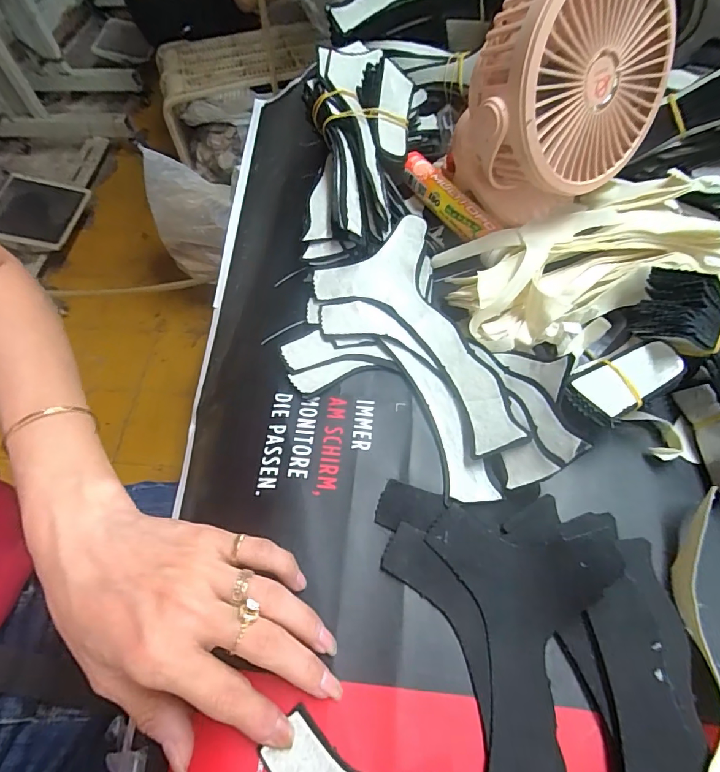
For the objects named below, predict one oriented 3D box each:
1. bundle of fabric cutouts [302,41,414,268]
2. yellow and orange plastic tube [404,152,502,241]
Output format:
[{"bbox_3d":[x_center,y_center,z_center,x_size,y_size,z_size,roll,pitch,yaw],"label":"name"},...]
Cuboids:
[{"bbox_3d":[-0.004,-0.184,0.340,0.077,0.032,0.188,4,82,6],"label":"bundle of fabric cutouts"},{"bbox_3d":[0.071,-0.153,0.360,0.021,0.018,0.107,-30,63,-13],"label":"yellow and orange plastic tube"}]

